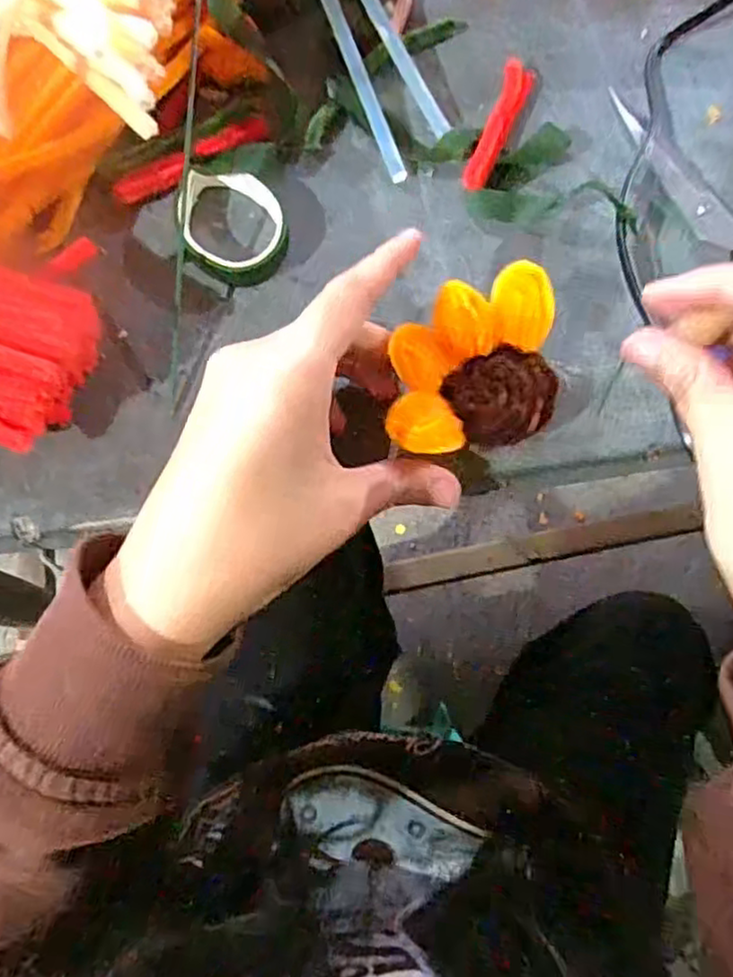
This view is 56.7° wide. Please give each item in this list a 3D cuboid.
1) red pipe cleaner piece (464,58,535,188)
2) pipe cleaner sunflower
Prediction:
[{"bbox_3d":[0.060,-0.165,0.308,0.014,0.008,0.076,19,76,5],"label":"red pipe cleaner piece"},{"bbox_3d":[0.040,-0.046,0.258,0.071,0.030,0.057,-17,74,-3],"label":"pipe cleaner sunflower"}]

